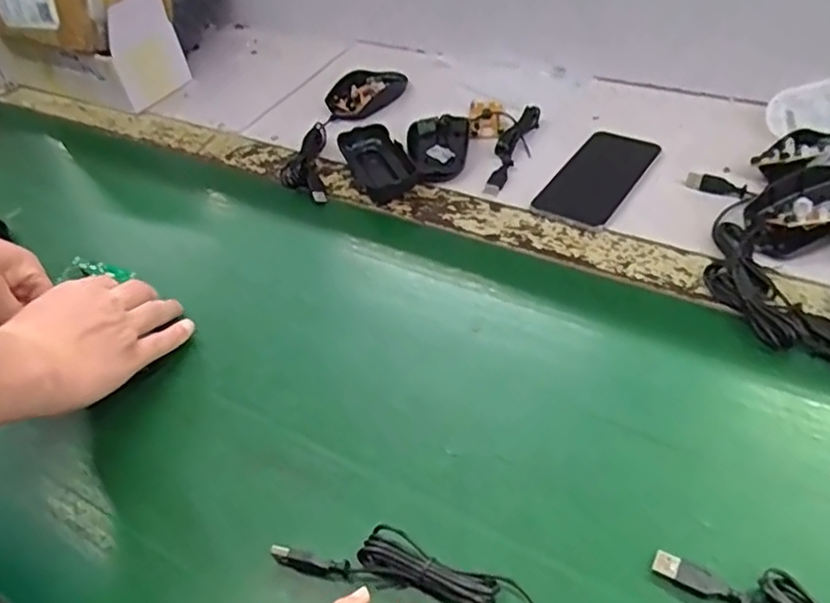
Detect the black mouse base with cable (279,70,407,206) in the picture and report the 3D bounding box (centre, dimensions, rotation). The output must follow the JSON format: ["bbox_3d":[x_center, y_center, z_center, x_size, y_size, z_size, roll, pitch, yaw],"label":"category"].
[{"bbox_3d":[-0.077,-0.197,0.697,0.077,0.026,0.251,9,41,15],"label":"black mouse base with cable"}]

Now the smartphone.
[{"bbox_3d":[0.166,-0.113,0.591,0.070,0.011,0.135,22,52,30],"label":"smartphone"}]

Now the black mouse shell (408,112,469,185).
[{"bbox_3d":[0.022,-0.157,0.648,0.061,0.018,0.097,1,40,6],"label":"black mouse shell"}]

